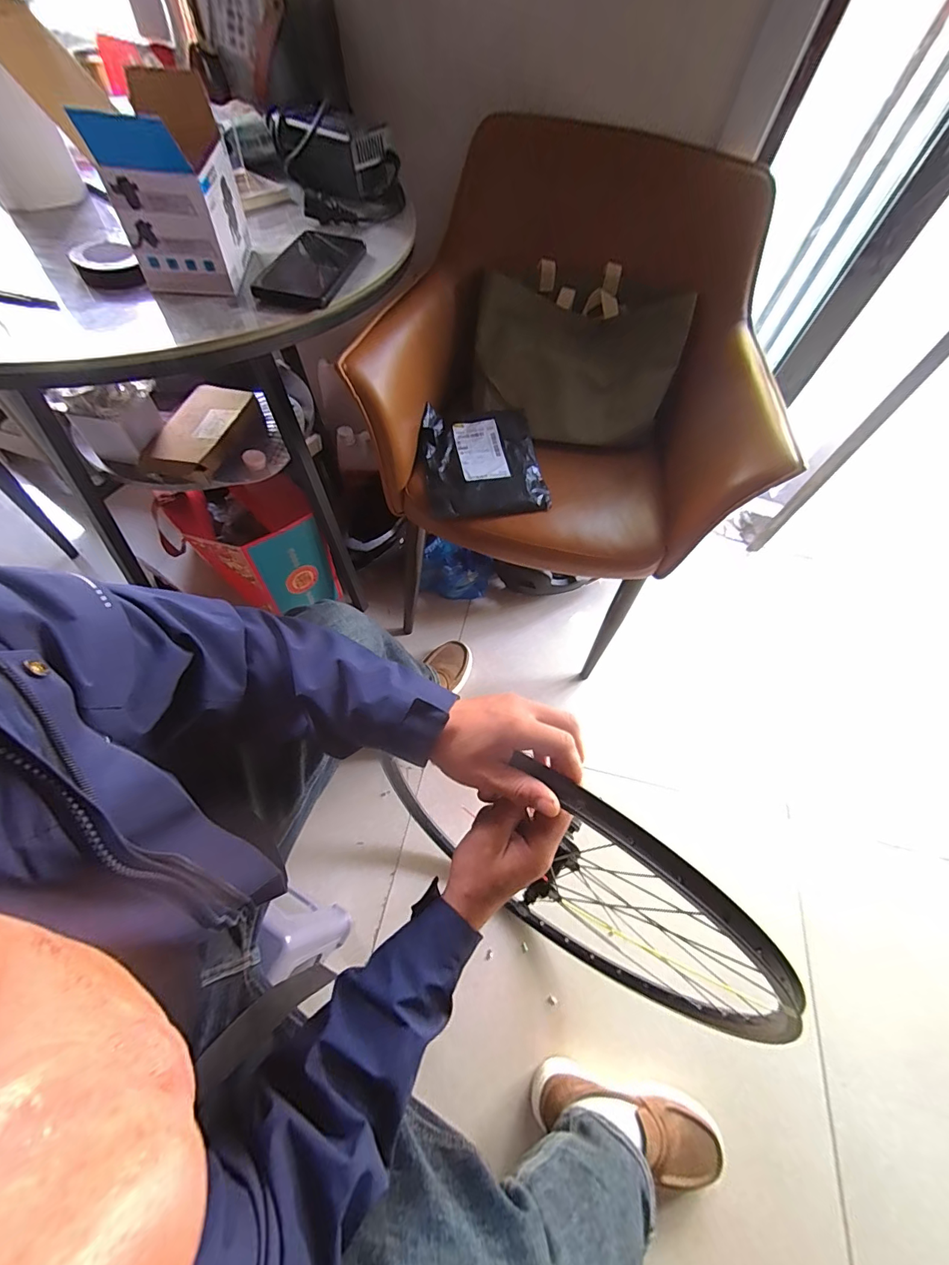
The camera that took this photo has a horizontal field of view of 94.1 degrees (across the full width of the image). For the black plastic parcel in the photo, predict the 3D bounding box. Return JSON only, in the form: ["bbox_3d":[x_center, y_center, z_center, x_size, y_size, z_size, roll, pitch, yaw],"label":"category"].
[{"bbox_3d":[0.010,-0.283,0.734,0.197,0.042,0.212,-6,60,-9],"label":"black plastic parcel"}]

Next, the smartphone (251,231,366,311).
[{"bbox_3d":[-0.182,-0.414,0.497,0.081,0.014,0.187,10,59,0],"label":"smartphone"}]

